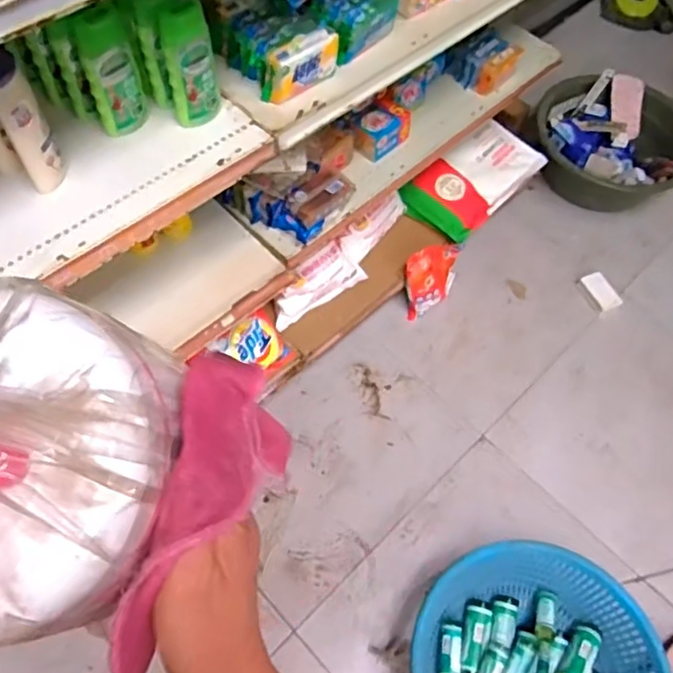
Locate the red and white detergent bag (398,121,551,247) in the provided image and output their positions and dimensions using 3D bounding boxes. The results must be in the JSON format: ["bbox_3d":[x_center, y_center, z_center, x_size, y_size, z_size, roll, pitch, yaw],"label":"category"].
[{"bbox_3d":[0.361,-0.417,1.630,0.386,0.060,0.192,-40,70,-22],"label":"red and white detergent bag"}]

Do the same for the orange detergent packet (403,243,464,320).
[{"bbox_3d":[0.241,-0.144,1.581,0.164,0.171,0.055,-19,24,-25],"label":"orange detergent packet"}]

